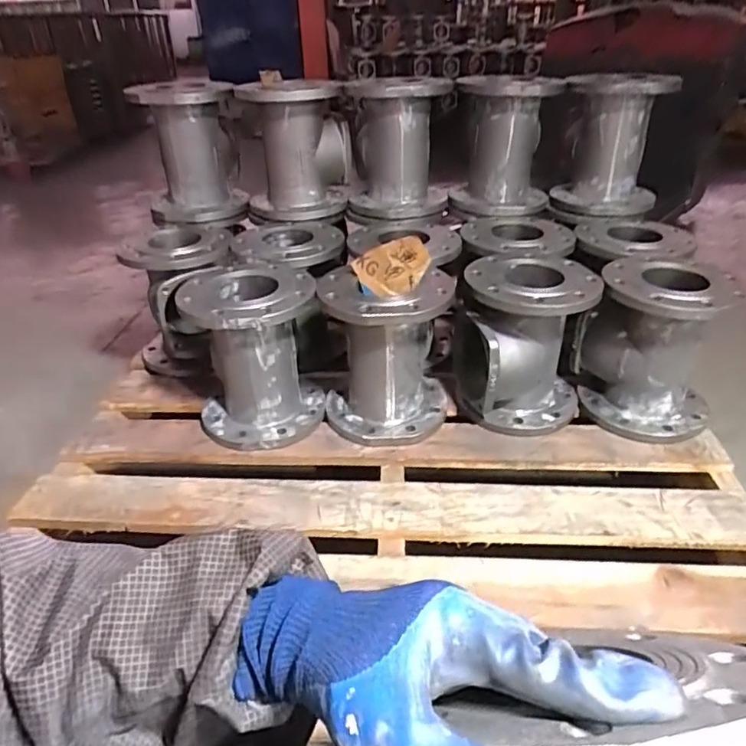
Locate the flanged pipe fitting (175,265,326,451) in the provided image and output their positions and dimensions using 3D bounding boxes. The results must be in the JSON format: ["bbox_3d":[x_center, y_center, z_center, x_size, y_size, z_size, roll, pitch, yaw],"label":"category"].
[{"bbox_3d":[-0.196,-0.029,0.956,0.206,0.248,0.198,-8,33,-10],"label":"flanged pipe fitting"}]

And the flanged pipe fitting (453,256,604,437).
[{"bbox_3d":[0.253,-0.053,0.979,0.203,0.253,0.211,0,33,2],"label":"flanged pipe fitting"}]

